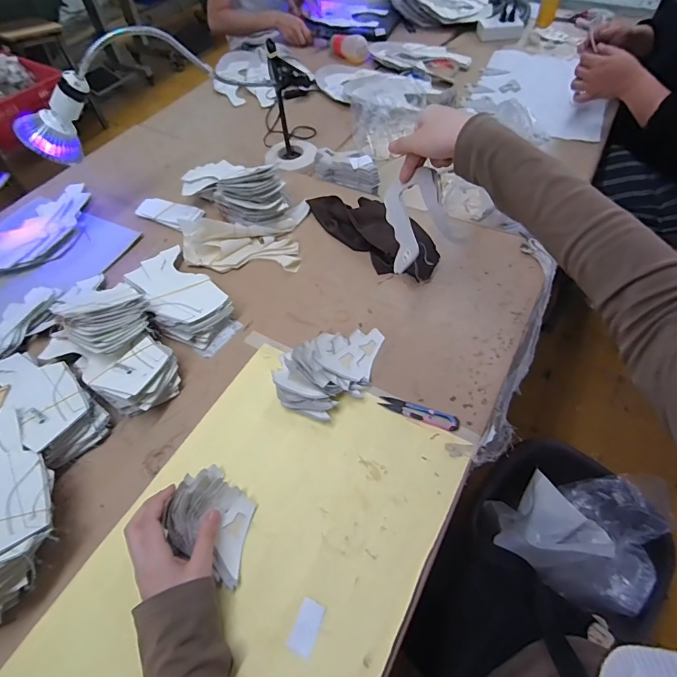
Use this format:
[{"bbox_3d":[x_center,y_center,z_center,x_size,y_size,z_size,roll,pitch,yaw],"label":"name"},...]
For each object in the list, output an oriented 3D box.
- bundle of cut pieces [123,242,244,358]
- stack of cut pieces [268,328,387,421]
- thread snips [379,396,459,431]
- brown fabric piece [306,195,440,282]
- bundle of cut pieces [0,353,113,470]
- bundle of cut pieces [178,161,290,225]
[{"bbox_3d":[-0.248,-0.066,0.625,0.105,0.042,0.222,-36,61,-20],"label":"bundle of cut pieces"},{"bbox_3d":[-0.003,0.037,0.540,0.168,0.042,0.098,-31,59,-17],"label":"stack of cut pieces"},{"bbox_3d":[0.102,0.093,0.513,0.100,0.013,0.020,18,58,15],"label":"thread snips"},{"bbox_3d":[0.059,-0.193,0.696,0.105,0.034,0.266,-34,60,-19],"label":"brown fabric piece"},{"bbox_3d":[-0.390,0.075,0.529,0.203,0.047,0.089,29,62,21],"label":"bundle of cut pieces"},{"bbox_3d":[-0.189,-0.278,0.721,0.213,0.067,0.099,30,62,22],"label":"bundle of cut pieces"}]

